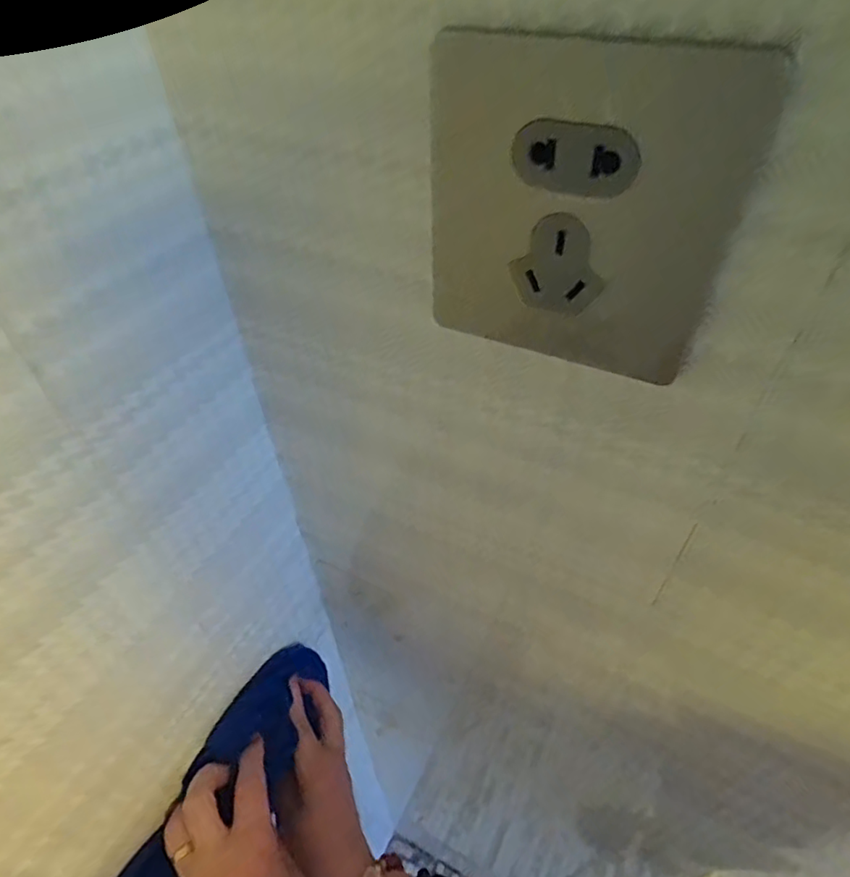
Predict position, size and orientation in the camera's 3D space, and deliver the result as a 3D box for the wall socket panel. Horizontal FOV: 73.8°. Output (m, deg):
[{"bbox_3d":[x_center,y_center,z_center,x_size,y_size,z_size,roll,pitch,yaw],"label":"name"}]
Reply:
[{"bbox_3d":[0.041,-0.062,0.163,0.084,0.086,0.004,19,48,21],"label":"wall socket panel"}]

